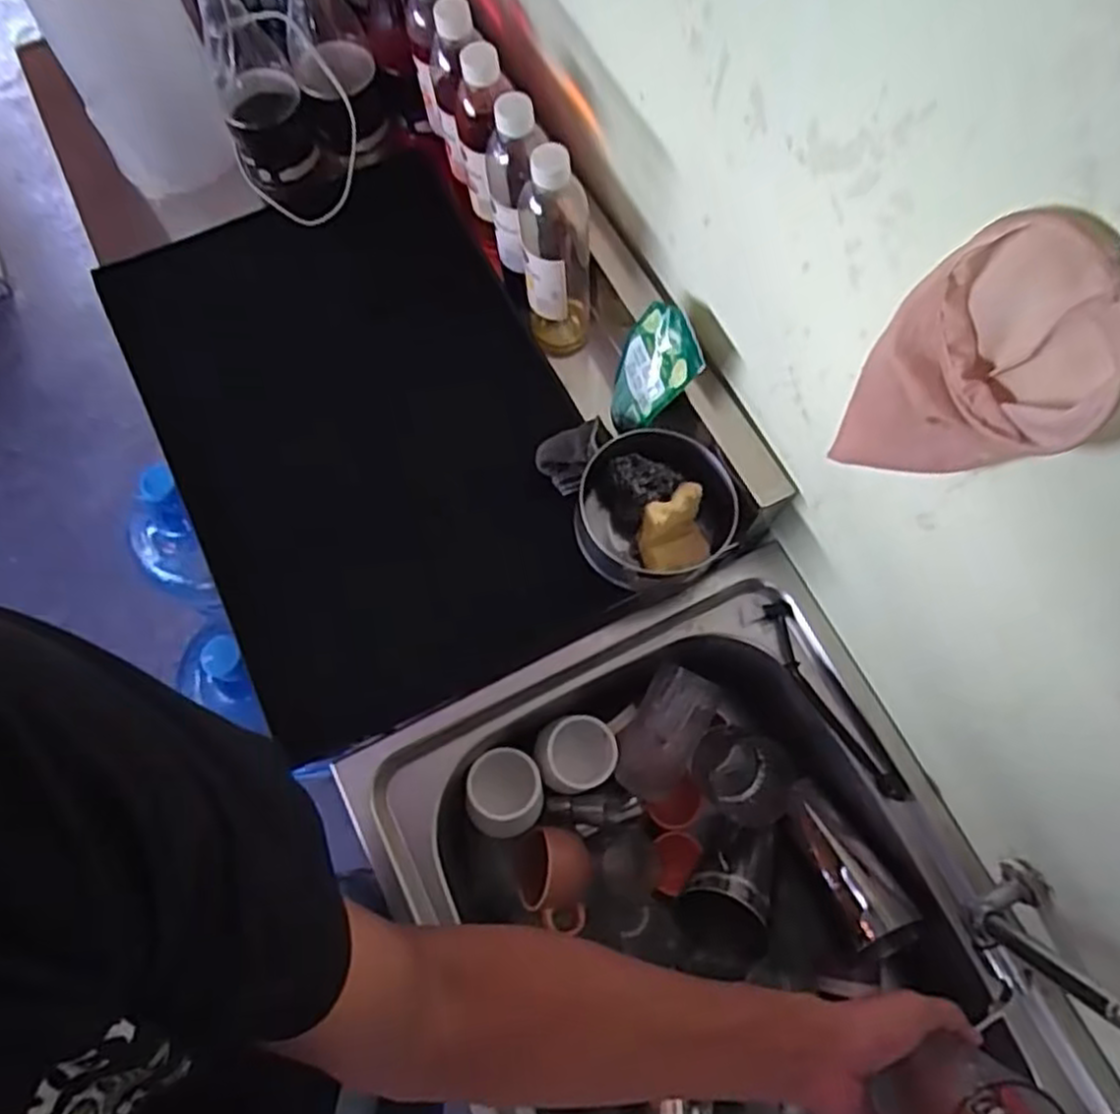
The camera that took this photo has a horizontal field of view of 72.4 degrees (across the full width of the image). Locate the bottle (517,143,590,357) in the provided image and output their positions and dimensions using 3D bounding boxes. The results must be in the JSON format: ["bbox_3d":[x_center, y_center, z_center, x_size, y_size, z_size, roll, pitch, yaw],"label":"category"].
[{"bbox_3d":[-0.004,-0.283,0.718,0.061,0.250,0.069,0,71,0],"label":"bottle"}]

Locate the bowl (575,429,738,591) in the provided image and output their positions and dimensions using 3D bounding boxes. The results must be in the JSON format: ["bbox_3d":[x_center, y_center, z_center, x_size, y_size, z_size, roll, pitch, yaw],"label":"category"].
[{"bbox_3d":[0.087,-0.043,0.724,0.139,0.090,0.129,0,71,0],"label":"bowl"}]

